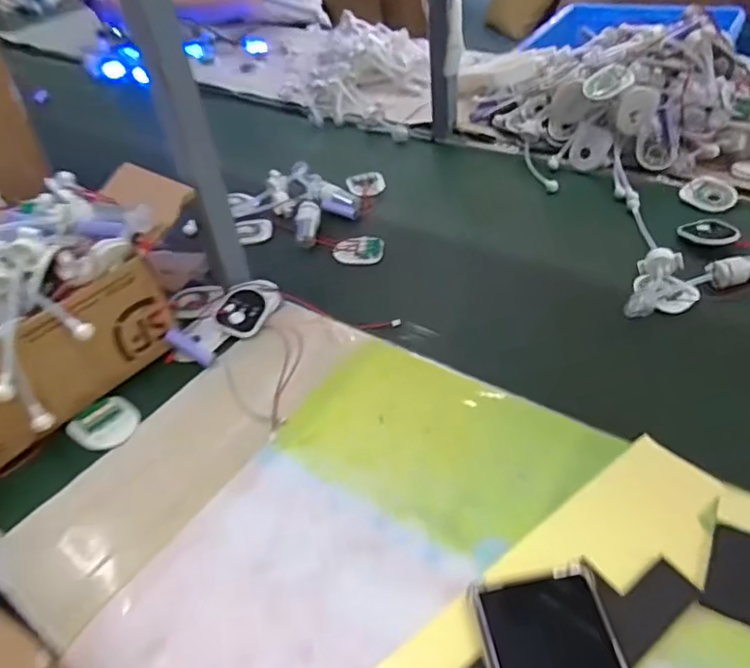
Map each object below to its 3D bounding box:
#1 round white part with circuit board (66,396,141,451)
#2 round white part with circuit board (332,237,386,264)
[{"bbox_3d":[-0.235,0.078,0.517,0.048,0.007,0.053,35,59,10],"label":"round white part with circuit board"},{"bbox_3d":[-0.019,-0.099,0.701,0.060,0.007,0.040,-5,63,3],"label":"round white part with circuit board"}]

